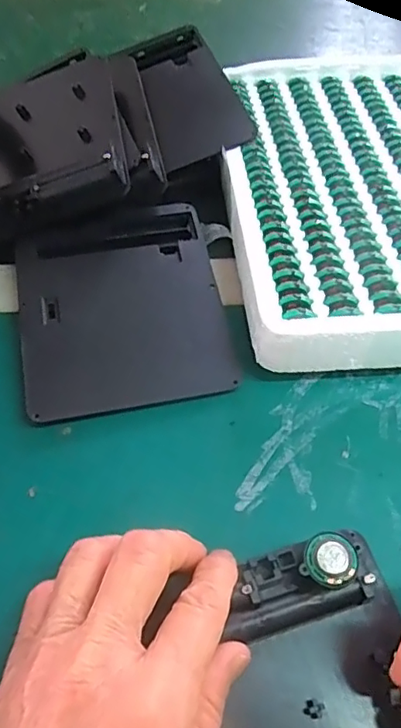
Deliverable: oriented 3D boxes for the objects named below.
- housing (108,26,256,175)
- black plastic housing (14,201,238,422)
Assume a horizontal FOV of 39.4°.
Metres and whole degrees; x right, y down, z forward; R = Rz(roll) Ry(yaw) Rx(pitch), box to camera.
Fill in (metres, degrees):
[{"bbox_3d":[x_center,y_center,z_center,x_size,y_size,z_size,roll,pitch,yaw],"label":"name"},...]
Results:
[{"bbox_3d":[-0.013,-0.185,0.393,0.073,0.027,0.132,-17,57,-11],"label":"housing"},{"bbox_3d":[-0.045,-0.035,0.316,0.110,0.008,0.130,-9,61,-9],"label":"black plastic housing"}]

